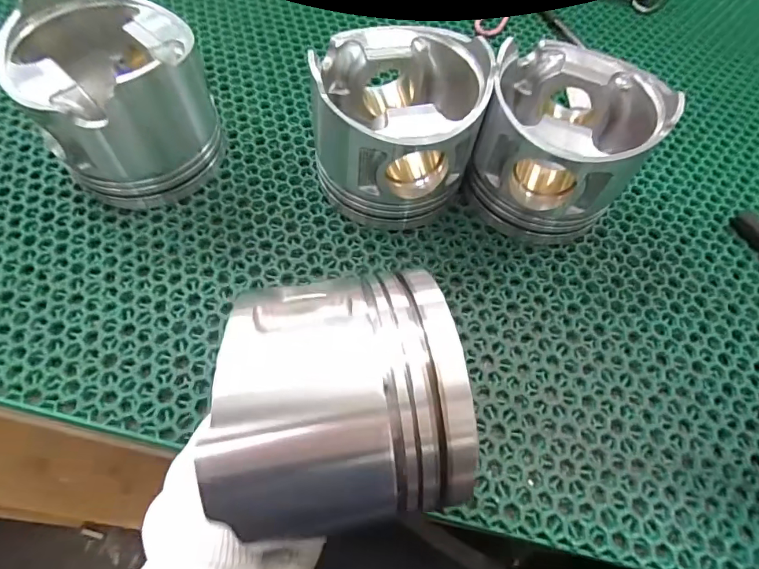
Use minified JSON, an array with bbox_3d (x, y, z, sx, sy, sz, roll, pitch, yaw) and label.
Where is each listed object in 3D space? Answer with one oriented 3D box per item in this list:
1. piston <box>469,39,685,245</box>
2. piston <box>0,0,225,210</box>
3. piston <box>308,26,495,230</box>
[{"bbox_3d":[0.121,-0.096,0.314,0.108,0.098,0.108,2,62,-3],"label":"piston"},{"bbox_3d":[-0.176,-0.125,0.305,0.102,0.099,0.101,-37,71,-21],"label":"piston"},{"bbox_3d":[0.013,-0.106,0.313,0.107,0.093,0.113,6,62,-1],"label":"piston"}]

